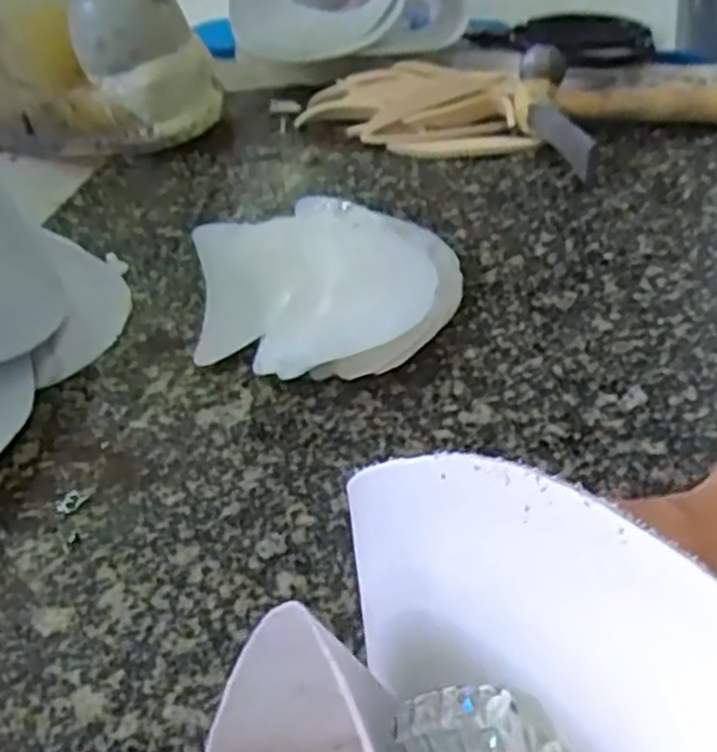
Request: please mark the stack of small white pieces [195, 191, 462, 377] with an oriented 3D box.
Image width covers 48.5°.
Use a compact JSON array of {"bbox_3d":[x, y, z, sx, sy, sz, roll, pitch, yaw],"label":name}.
[{"bbox_3d":[-0.016,-0.048,0.379,0.122,0.020,0.145,-10,43,-1],"label":"stack of small white pieces"}]

